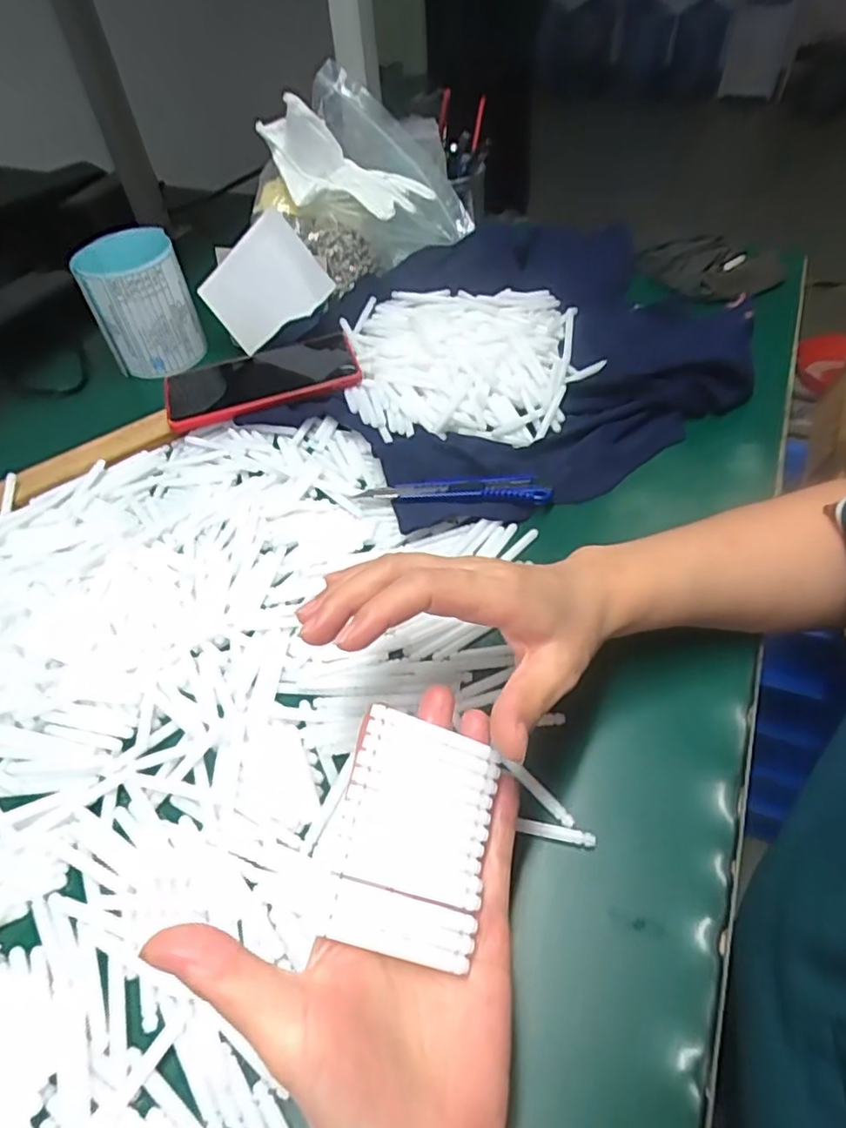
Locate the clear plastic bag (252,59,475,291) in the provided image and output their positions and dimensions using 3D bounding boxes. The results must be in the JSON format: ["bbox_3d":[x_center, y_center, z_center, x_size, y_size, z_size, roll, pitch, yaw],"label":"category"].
[{"bbox_3d":[-0.065,-0.355,0.611,0.155,0.139,0.186,-35,56,-24],"label":"clear plastic bag"}]

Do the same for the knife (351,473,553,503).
[{"bbox_3d":[0.022,-0.054,0.460,0.135,0.011,0.025,0,50,4],"label":"knife"}]

